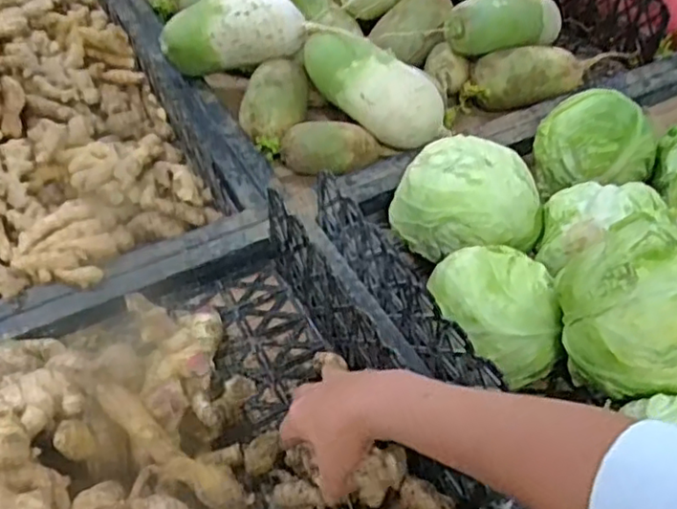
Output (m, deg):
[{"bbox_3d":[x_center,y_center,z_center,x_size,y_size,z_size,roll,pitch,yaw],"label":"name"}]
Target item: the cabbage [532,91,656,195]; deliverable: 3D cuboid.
[{"bbox_3d":[0.304,-0.130,0.764,0.132,0.103,0.105,22,51,17],"label":"cabbage"}]

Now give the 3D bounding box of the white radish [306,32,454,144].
[{"bbox_3d":[0.042,-0.214,0.822,0.212,0.073,0.070,37,55,12],"label":"white radish"}]

